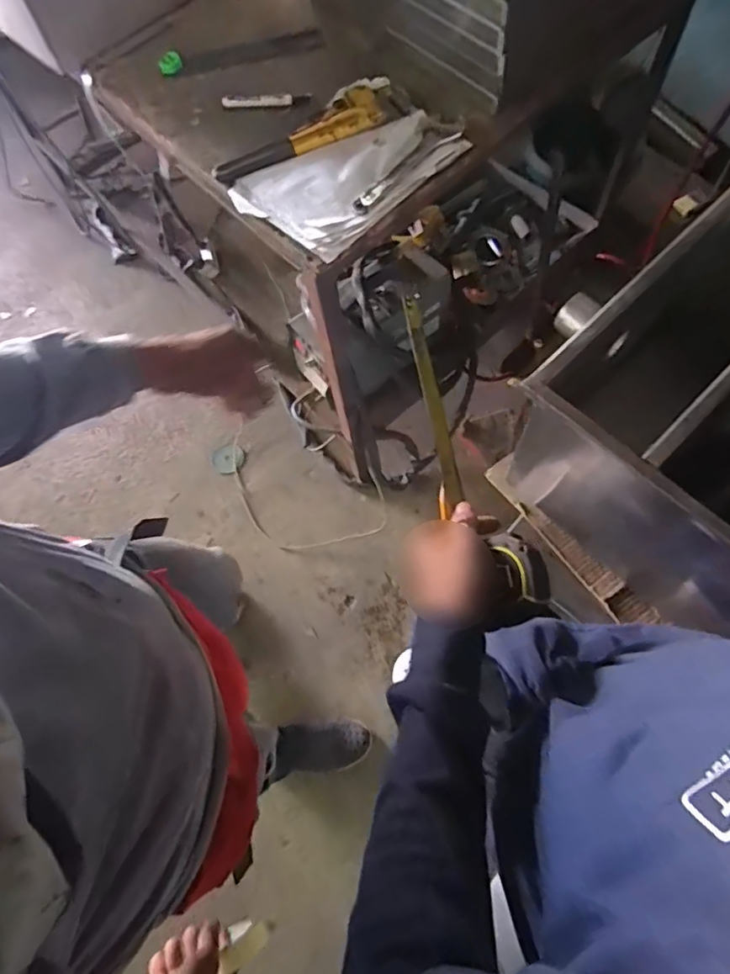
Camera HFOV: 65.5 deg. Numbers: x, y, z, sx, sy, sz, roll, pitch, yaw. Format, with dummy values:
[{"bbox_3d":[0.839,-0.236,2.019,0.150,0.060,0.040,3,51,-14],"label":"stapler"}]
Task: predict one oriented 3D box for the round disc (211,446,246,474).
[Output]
[{"bbox_3d":[-0.370,-0.074,1.544,0.087,0.010,0.077,-8,68,-5],"label":"round disc"}]

